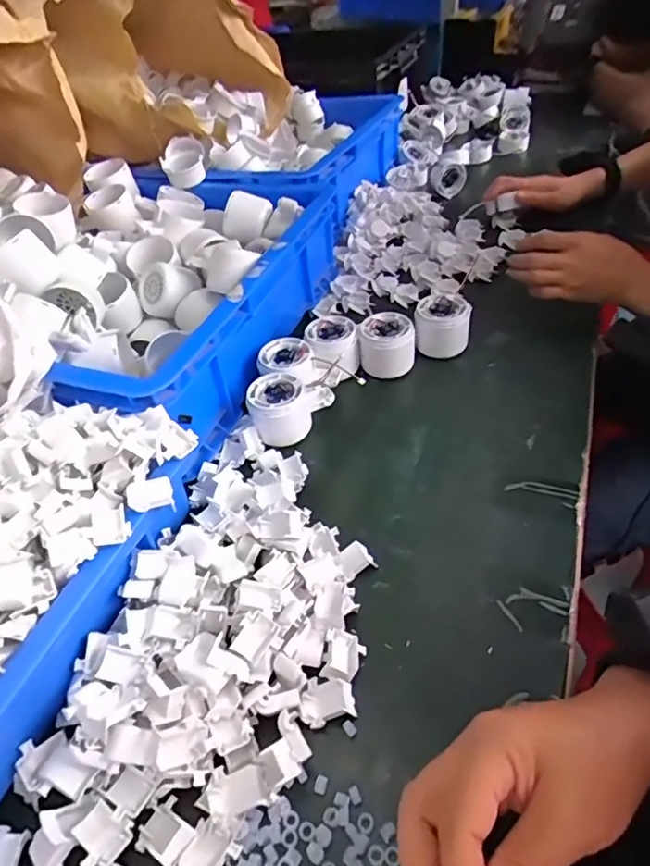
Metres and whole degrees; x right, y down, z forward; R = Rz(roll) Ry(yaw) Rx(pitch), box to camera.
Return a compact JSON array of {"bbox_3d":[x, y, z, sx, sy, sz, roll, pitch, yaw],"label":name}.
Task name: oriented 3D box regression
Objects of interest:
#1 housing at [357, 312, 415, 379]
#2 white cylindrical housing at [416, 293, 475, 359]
[{"bbox_3d":[0.067,-0.093,0.597,0.058,0.049,0.059,-2,44,6],"label":"housing"},{"bbox_3d":[0.132,-0.116,0.614,0.056,0.060,0.056,-4,44,4],"label":"white cylindrical housing"}]

